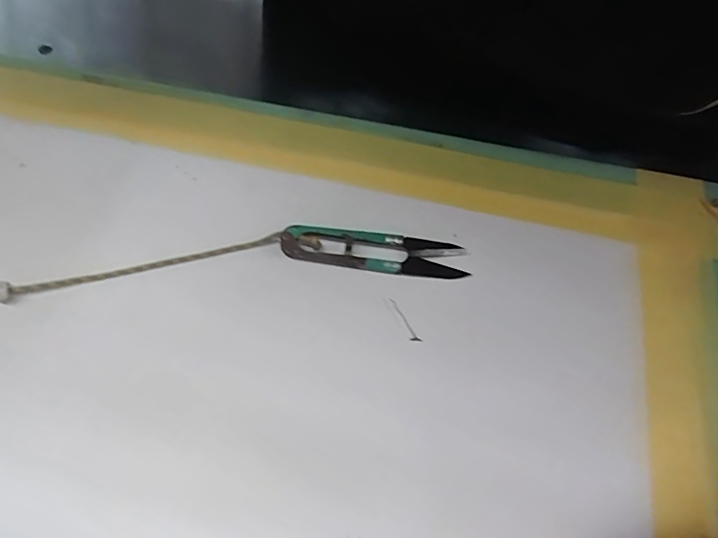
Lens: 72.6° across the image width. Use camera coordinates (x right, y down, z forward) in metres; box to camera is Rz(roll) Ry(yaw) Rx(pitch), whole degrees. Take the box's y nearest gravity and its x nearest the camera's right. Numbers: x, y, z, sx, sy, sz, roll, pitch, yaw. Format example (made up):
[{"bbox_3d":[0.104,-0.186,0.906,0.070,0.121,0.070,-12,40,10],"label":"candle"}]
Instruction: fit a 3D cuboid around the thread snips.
[{"bbox_3d":[0.008,-0.009,0.277,0.101,0.016,0.021,4,65,2],"label":"thread snips"}]

